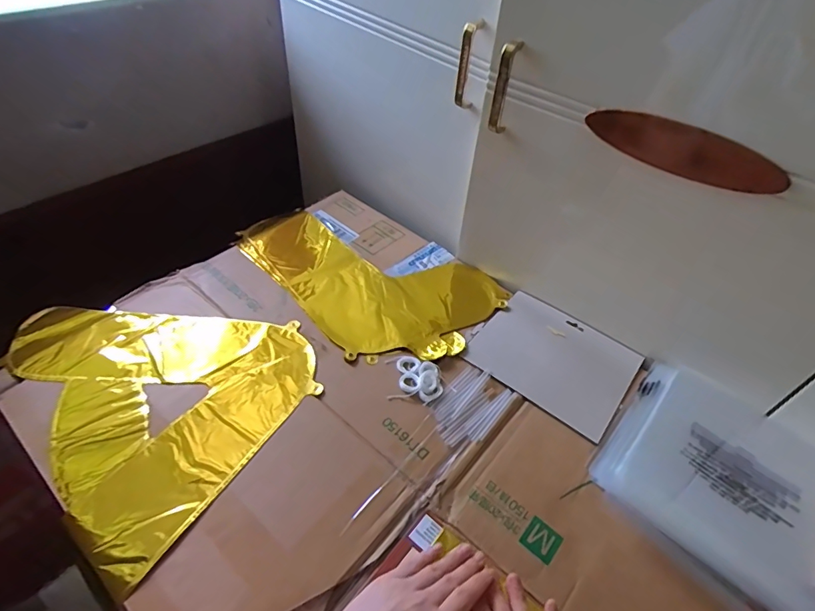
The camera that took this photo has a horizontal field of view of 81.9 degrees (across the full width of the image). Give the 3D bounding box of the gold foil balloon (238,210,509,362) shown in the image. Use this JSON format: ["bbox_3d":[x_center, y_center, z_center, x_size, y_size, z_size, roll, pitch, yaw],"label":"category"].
[{"bbox_3d":[-0.066,-0.066,0.718,0.247,0.006,0.378,-31,57,-29],"label":"gold foil balloon"}]

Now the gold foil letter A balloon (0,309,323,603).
[{"bbox_3d":[-0.299,0.081,0.562,0.357,0.010,0.286,33,53,23],"label":"gold foil letter A balloon"}]

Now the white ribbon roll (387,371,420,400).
[{"bbox_3d":[-0.001,0.099,0.568,0.028,0.009,0.043,24,50,16],"label":"white ribbon roll"}]

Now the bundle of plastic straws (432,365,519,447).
[{"bbox_3d":[0.075,0.121,0.560,0.069,0.006,0.105,34,53,24],"label":"bundle of plastic straws"}]

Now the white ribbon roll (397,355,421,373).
[{"bbox_3d":[0.001,0.074,0.591,0.028,0.005,0.027,2,47,-3],"label":"white ribbon roll"}]

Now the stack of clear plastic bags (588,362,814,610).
[{"bbox_3d":[0.345,0.190,0.512,0.229,0.021,0.239,34,53,24],"label":"stack of clear plastic bags"}]

